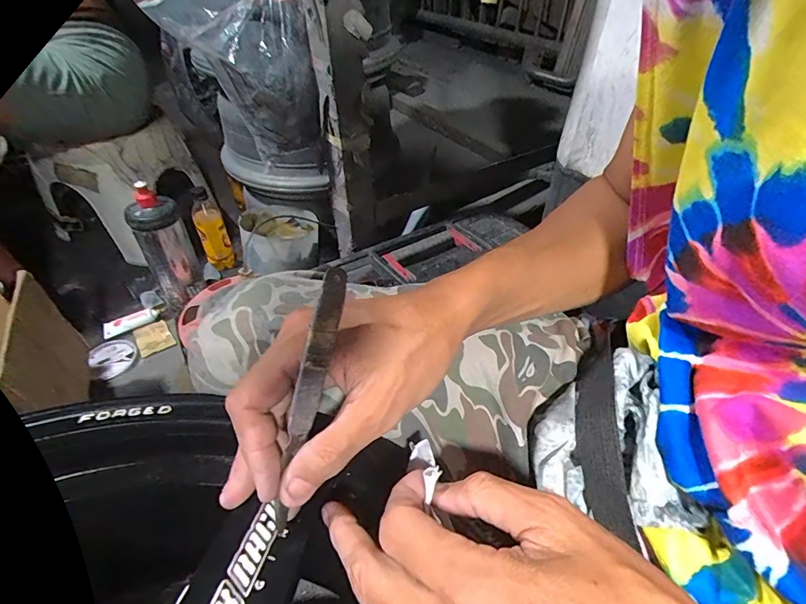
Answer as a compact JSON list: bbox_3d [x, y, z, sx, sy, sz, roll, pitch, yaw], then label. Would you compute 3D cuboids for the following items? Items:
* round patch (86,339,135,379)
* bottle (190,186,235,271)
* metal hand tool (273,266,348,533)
[{"bbox_3d":[-0.511,0.096,0.730,0.082,0.012,0.068,29,47,28],"label":"round patch"},{"bbox_3d":[-0.403,-0.156,0.874,0.057,0.181,0.061,-18,44,-22],"label":"bottle"},{"bbox_3d":[-0.049,0.053,0.207,0.009,0.142,0.015,18,11,19],"label":"metal hand tool"}]

